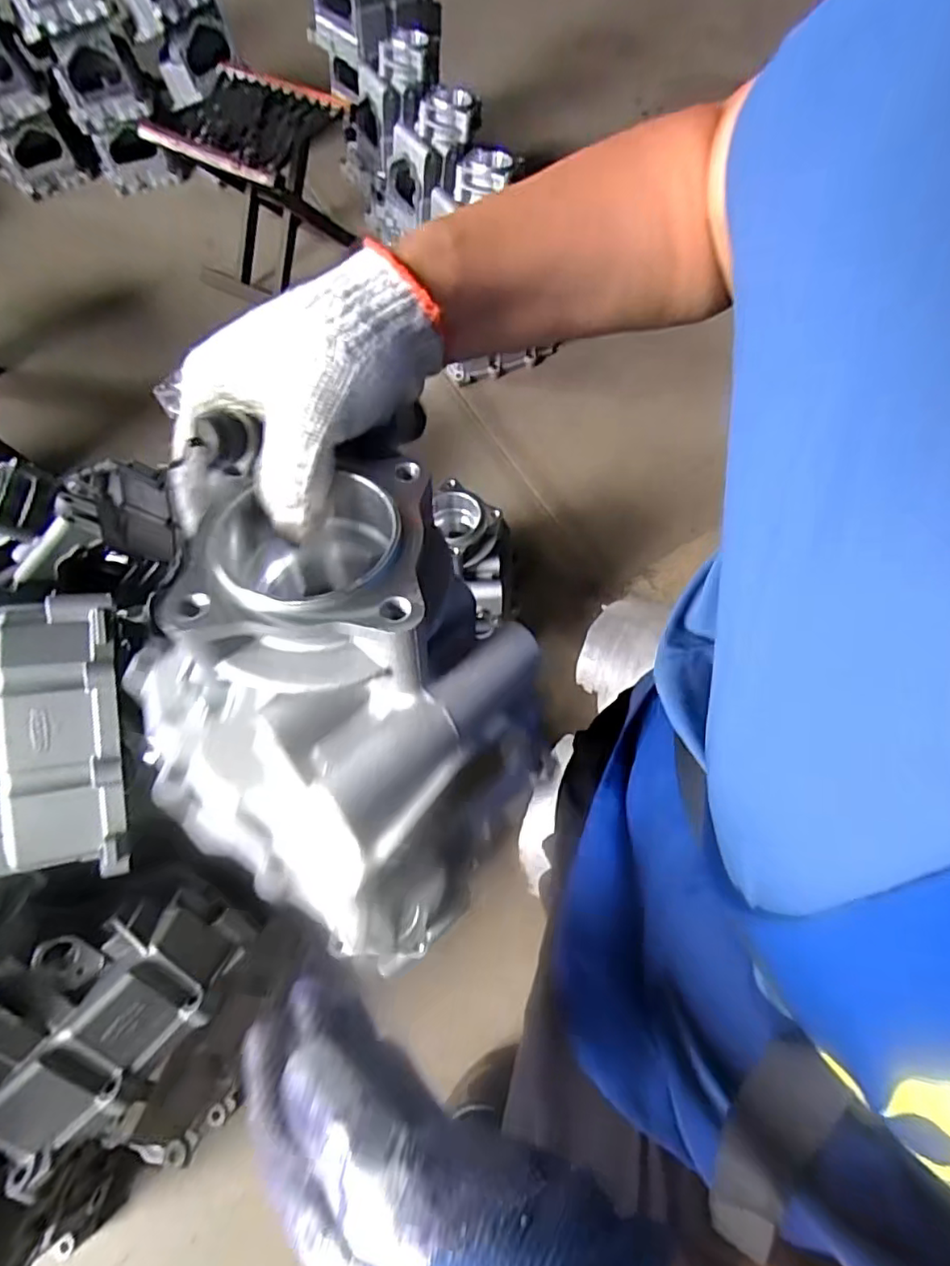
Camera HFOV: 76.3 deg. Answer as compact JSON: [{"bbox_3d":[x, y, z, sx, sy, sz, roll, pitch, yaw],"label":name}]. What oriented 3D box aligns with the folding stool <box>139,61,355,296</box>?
[{"bbox_3d":[-0.406,-0.834,1.144,0.292,0.262,0.245,30,70,12],"label":"folding stool"}]

